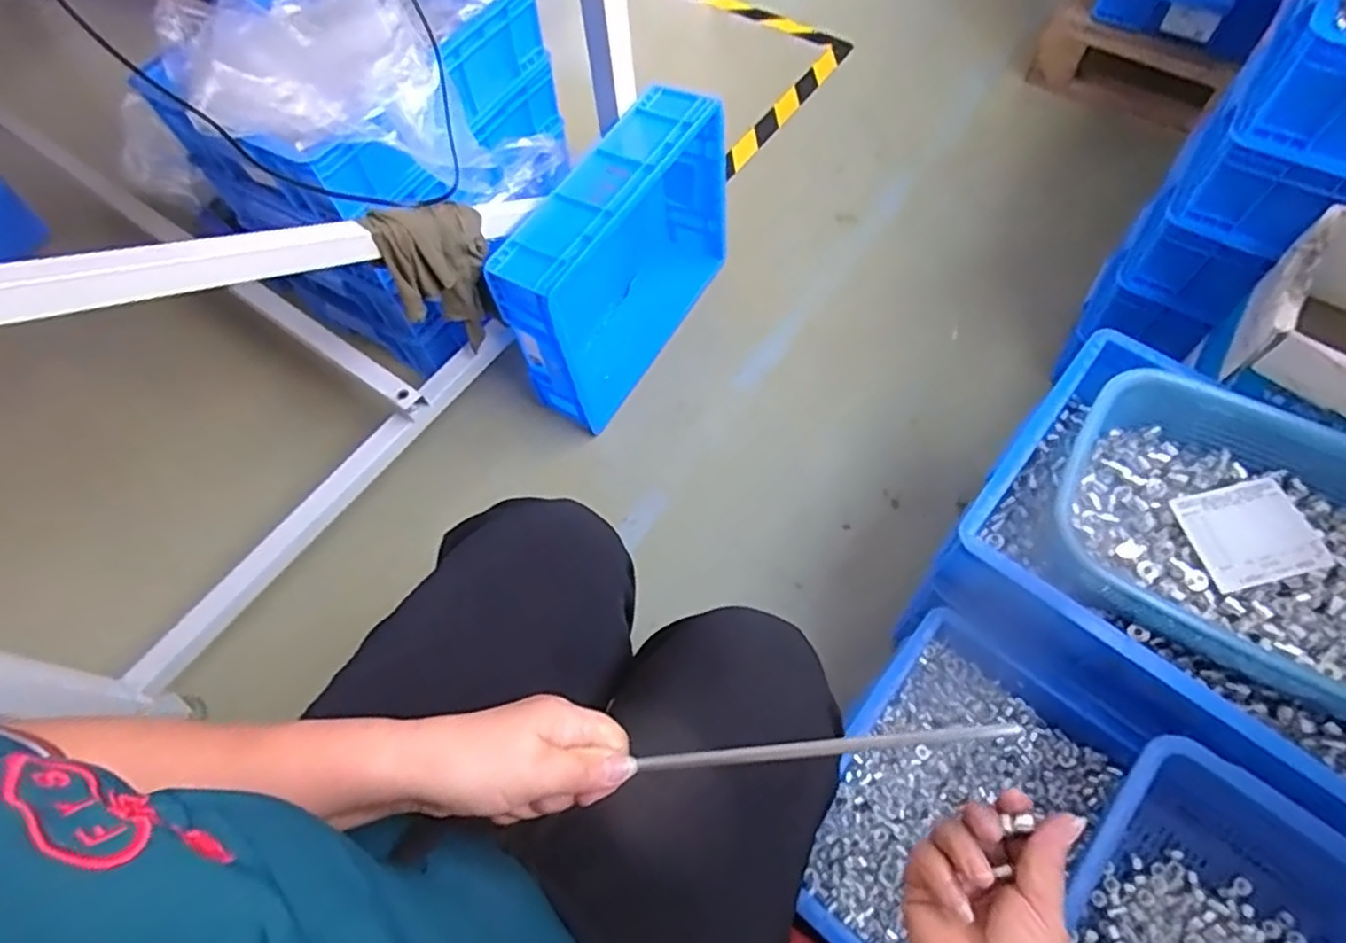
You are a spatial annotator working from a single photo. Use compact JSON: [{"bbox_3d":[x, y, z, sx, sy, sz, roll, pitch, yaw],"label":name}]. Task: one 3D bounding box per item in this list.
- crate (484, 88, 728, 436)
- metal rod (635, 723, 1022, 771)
[{"bbox_3d":[-0.080,-0.305,1.013,0.135,0.325,0.404,28,68,16],"label":"crate"},{"bbox_3d":[0.083,0.153,0.384,0.207,0.006,0.008,-8,62,7],"label":"metal rod"}]

